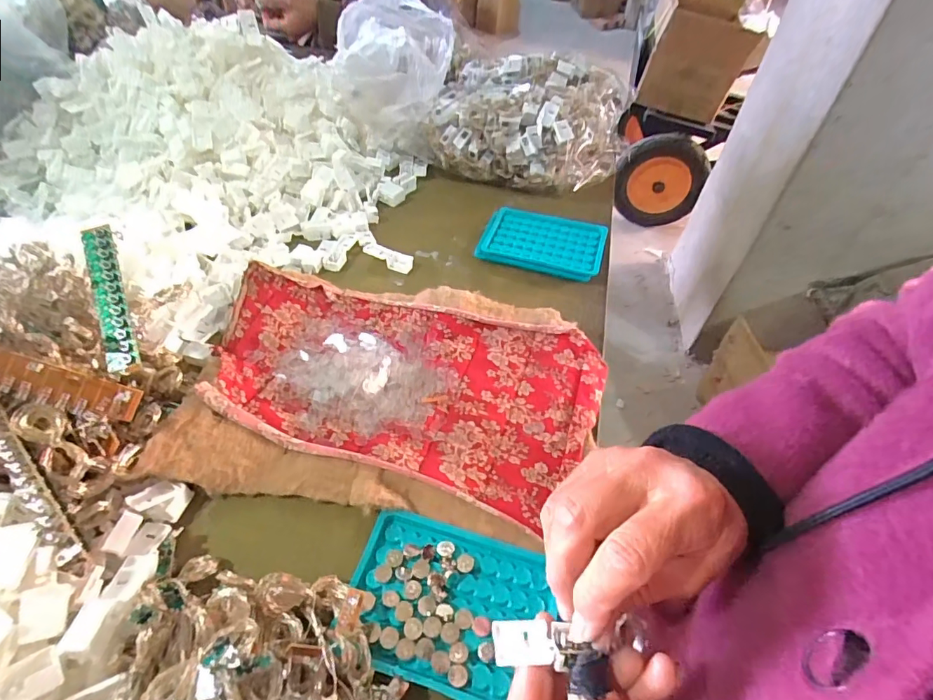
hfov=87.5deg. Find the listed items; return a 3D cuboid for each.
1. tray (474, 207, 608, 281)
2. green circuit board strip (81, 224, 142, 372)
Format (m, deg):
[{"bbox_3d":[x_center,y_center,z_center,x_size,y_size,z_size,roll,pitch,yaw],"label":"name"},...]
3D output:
[{"bbox_3d":[0.087,-0.126,0.564,0.138,0.019,0.093,16,50,9],"label":"tray"},{"bbox_3d":[-0.268,-0.041,0.365,0.024,0.005,0.124,-22,74,-7],"label":"green circuit board strip"}]

